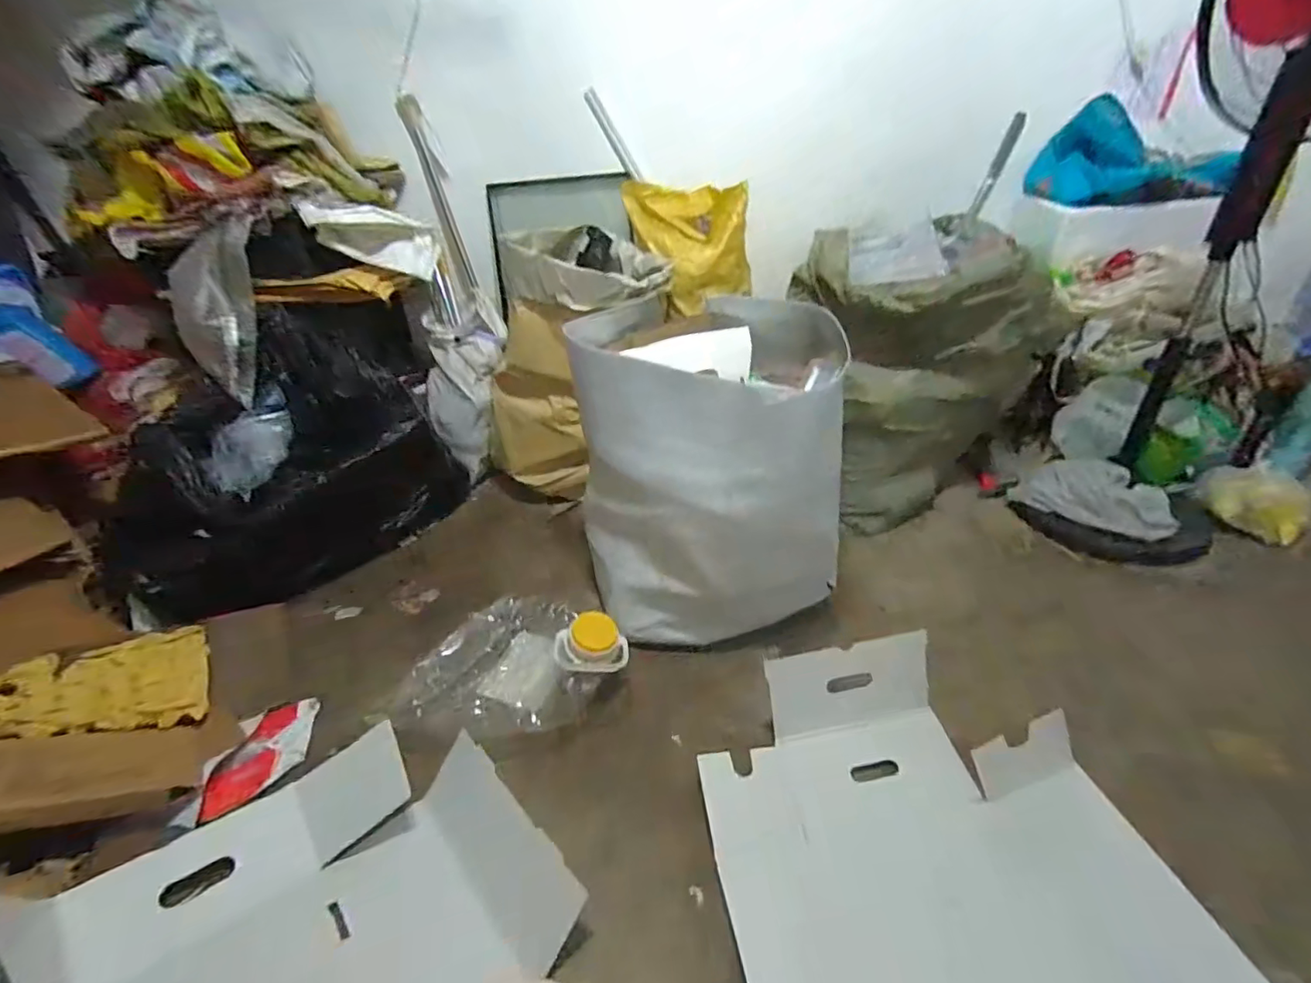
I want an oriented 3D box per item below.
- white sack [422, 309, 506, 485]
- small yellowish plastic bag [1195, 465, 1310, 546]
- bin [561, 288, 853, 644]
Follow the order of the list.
[{"bbox_3d":[-0.573,-0.315,1.749,0.233,0.513,0.194,-2,-1,9],"label":"white sack"},{"bbox_3d":[1.385,0.015,1.303,0.110,0.125,0.179,-28,37,-29],"label":"small yellowish plastic bag"},{"bbox_3d":[0.103,-0.058,1.134,0.495,0.524,0.490,-4,32,6],"label":"bin"}]

